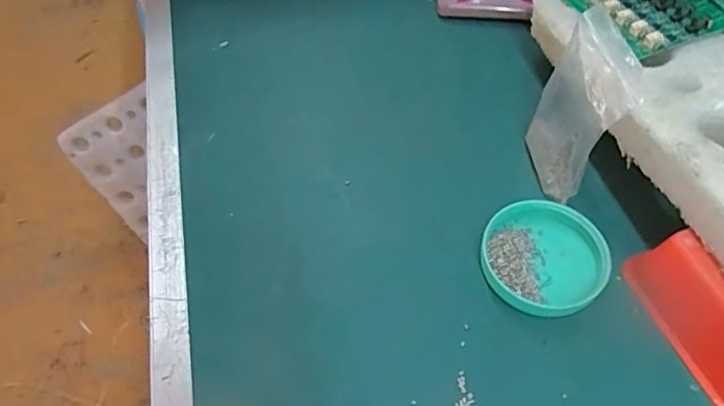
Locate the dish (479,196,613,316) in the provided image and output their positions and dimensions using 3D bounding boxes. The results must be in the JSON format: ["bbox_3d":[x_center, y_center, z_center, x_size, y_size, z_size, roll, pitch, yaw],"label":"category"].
[{"bbox_3d":[0.098,0.029,0.306,0.066,0.014,0.062,-24,57,-15],"label":"dish"}]

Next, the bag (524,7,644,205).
[{"bbox_3d":[0.120,-0.049,0.314,0.026,0.088,0.058,-10,54,-6],"label":"bag"}]

